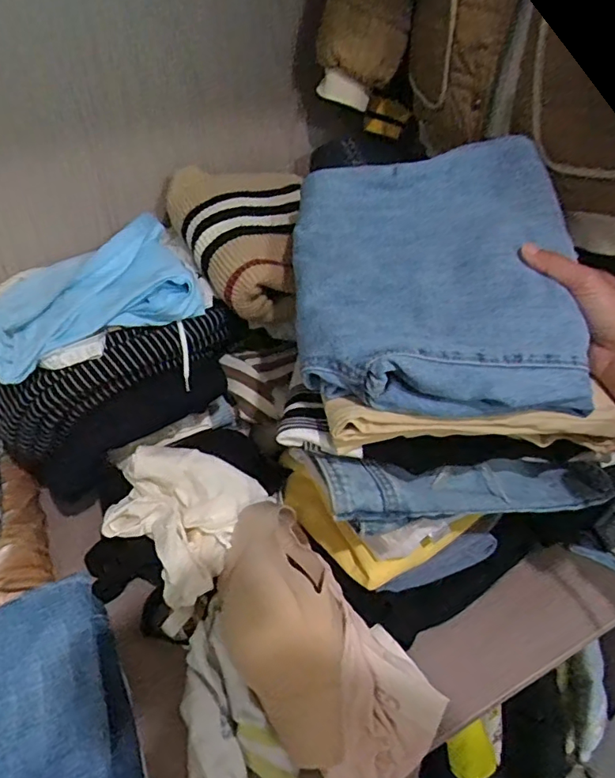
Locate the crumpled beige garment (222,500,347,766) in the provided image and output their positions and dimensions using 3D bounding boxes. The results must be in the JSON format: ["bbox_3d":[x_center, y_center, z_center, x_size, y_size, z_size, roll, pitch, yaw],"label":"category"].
[{"bbox_3d":[-0.020,0.190,0.448,0.102,0.094,0.213,-12,57,-10],"label":"crumpled beige garment"}]

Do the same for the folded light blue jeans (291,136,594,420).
[{"bbox_3d":[0.100,-0.094,0.416,0.216,0.043,0.255,-5,54,3],"label":"folded light blue jeans"}]

